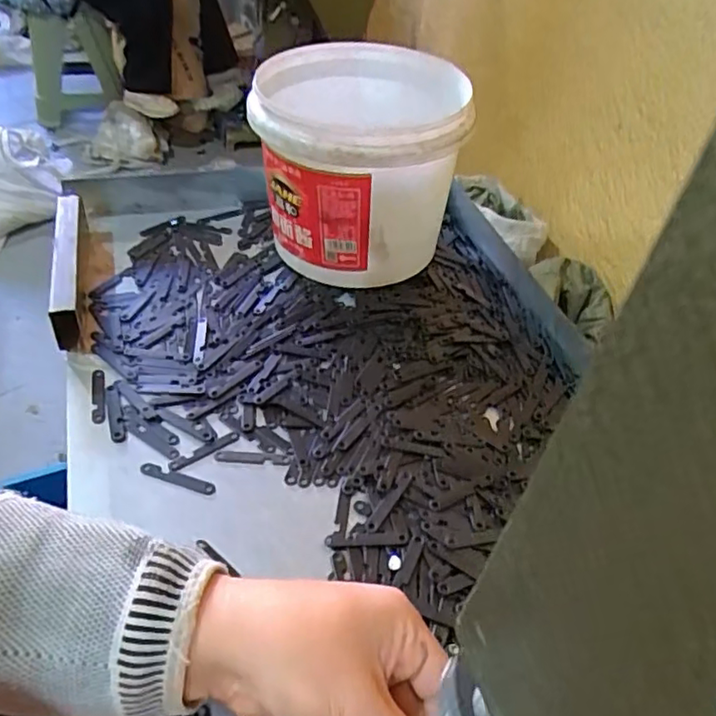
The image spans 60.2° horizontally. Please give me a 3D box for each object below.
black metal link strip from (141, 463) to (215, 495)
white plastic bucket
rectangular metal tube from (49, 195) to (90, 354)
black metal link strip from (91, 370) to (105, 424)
[{"bbox_3d":[-0.120,0.079,0.410,0.053,0.004,0.007,16,45,9],"label":"black metal link strip"},{"bbox_3d":[-0.001,-0.181,0.577,0.177,0.157,0.206,4,44,-3],"label":"white plastic bucket"},{"bbox_3d":[-0.245,-0.079,0.523,0.020,0.044,0.174,-8,46,-15],"label":"rectangular metal tube"},{"bbox_3d":[-0.190,0.026,0.452,0.009,0.005,0.049,-8,46,-15],"label":"black metal link strip"}]

